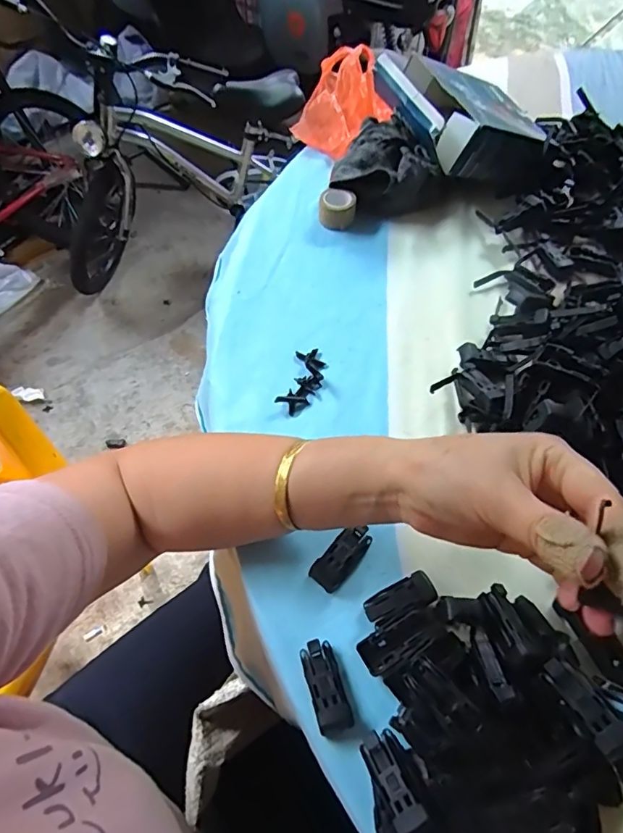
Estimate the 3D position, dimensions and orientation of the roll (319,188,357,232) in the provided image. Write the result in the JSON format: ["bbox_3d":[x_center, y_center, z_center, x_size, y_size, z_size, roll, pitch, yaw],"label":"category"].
[{"bbox_3d":[0.027,-0.214,0.521,0.037,0.031,0.037,4,58,2],"label":"roll"}]

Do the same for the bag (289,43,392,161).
[{"bbox_3d":[0.040,-0.381,0.604,0.111,0.058,0.144,10,59,6],"label":"bag"}]

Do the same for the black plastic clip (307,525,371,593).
[{"bbox_3d":[0.021,0.093,0.333,0.021,0.011,0.046,38,65,21],"label":"black plastic clip"}]

